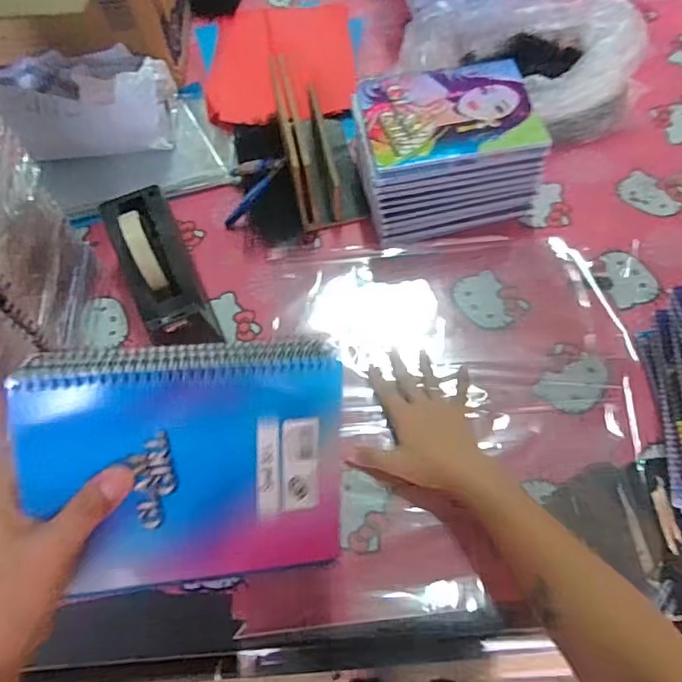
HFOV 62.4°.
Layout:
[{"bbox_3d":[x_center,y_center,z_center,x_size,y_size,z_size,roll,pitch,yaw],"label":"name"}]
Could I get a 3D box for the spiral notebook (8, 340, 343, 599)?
[{"bbox_3d":[-0.094,0.080,0.360,0.192,0.017,0.155,-2,99,-19],"label":"spiral notebook"}]

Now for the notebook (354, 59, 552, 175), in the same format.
[{"bbox_3d":[0.126,-0.269,0.663,0.201,0.009,0.148,-8,62,-1],"label":"notebook"}]

